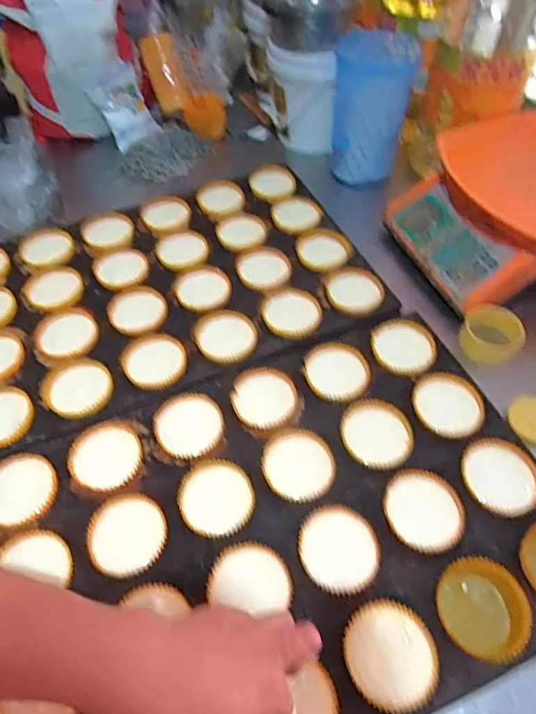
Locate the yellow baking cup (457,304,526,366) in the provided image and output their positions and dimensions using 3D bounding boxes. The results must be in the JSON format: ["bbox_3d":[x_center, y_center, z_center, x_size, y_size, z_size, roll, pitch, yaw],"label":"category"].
[{"bbox_3d":[0.294,-0.029,0.627,0.076,0.052,0.070,-1,54,1],"label":"yellow baking cup"}]

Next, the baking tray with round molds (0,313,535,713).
[{"bbox_3d":[0.009,0.177,0.484,0.549,0.038,0.381,-18,56,-11],"label":"baking tray with round molds"}]

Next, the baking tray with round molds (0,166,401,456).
[{"bbox_3d":[-0.152,-0.106,0.690,0.563,0.024,0.379,-19,56,-11],"label":"baking tray with round molds"}]

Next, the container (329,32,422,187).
[{"bbox_3d":[0.178,-0.433,0.835,0.130,0.198,0.124,6,55,6],"label":"container"}]

